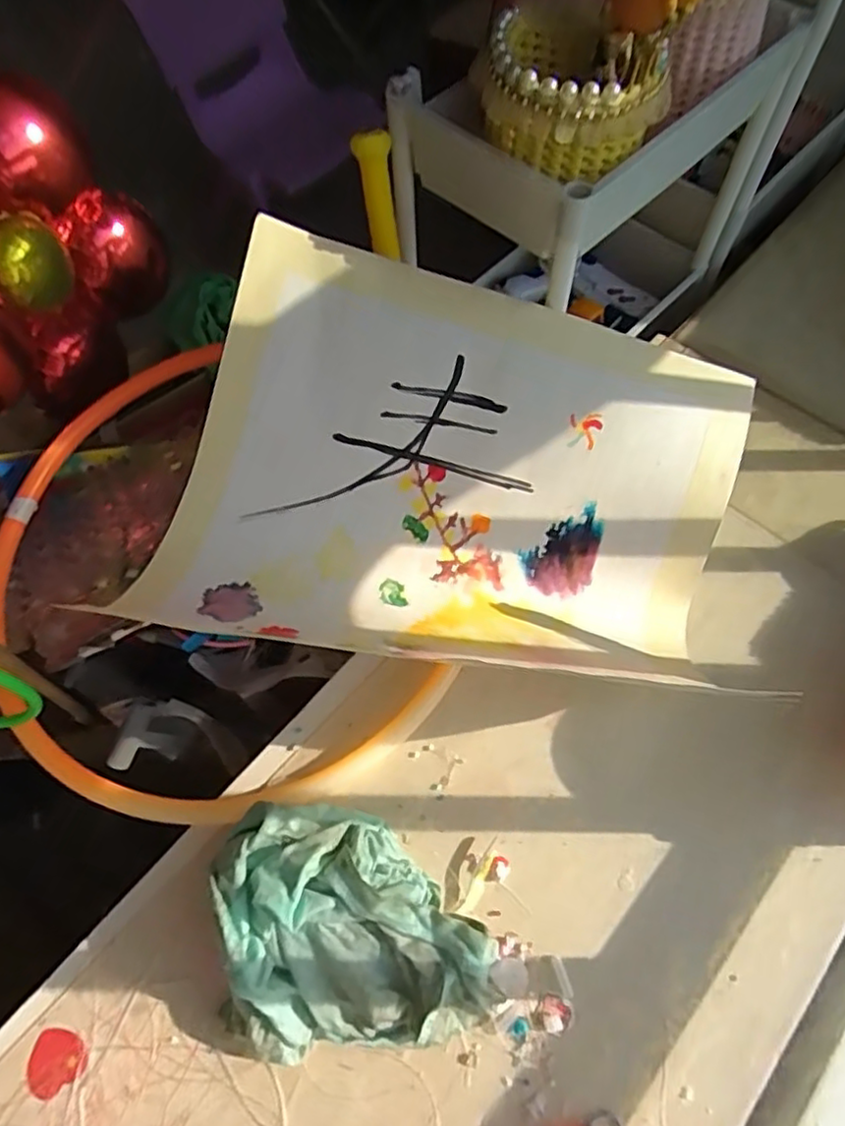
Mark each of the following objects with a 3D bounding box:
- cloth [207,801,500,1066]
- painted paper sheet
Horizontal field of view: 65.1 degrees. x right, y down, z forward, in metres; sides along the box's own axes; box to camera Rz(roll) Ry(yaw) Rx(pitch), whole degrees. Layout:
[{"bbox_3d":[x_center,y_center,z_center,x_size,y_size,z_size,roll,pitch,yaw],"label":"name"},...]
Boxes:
[{"bbox_3d":[-0.041,0.209,0.383,0.157,0.065,0.129,-2,64,0],"label":"cloth"},{"bbox_3d":[0.032,-0.068,0.448,0.384,0.078,0.273,10,87,-3],"label":"painted paper sheet"}]

